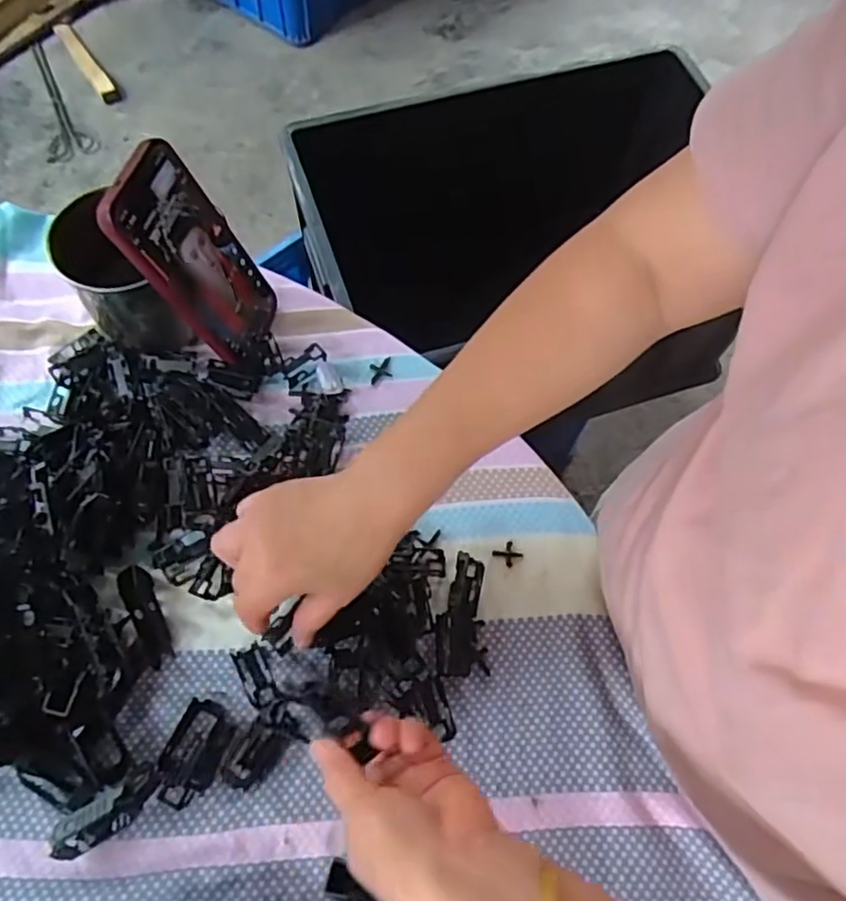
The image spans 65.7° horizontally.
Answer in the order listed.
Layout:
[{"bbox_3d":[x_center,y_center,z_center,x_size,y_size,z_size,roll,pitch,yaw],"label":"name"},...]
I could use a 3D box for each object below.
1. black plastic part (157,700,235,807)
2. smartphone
[{"bbox_3d":[-0.138,0.181,0.393,0.033,0.015,0.057,20,66,6],"label":"black plastic part"},{"bbox_3d":[-0.155,-0.131,0.462,0.011,0.156,0.074,8,64,24],"label":"smartphone"}]

